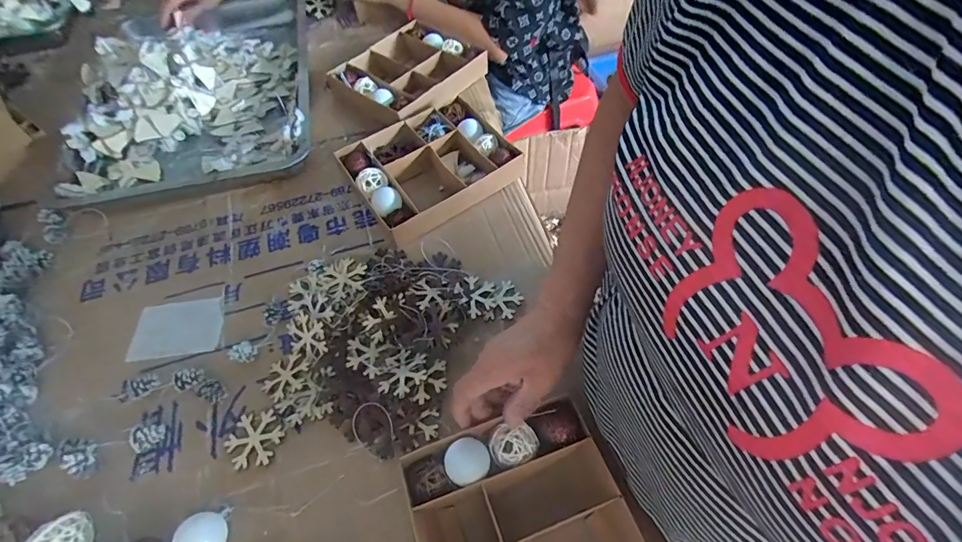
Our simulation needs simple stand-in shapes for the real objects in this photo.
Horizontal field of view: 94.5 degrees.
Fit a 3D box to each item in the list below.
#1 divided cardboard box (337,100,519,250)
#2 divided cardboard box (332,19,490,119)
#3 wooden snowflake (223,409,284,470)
[{"bbox_3d":[-0.066,-0.146,0.617,0.213,0.057,0.173,-33,58,-19],"label":"divided cardboard box"},{"bbox_3d":[-0.116,-0.324,0.726,0.195,0.056,0.208,30,61,24],"label":"divided cardboard box"},{"bbox_3d":[-0.220,0.162,0.431,0.050,0.007,0.055,-2,53,3],"label":"wooden snowflake"}]

